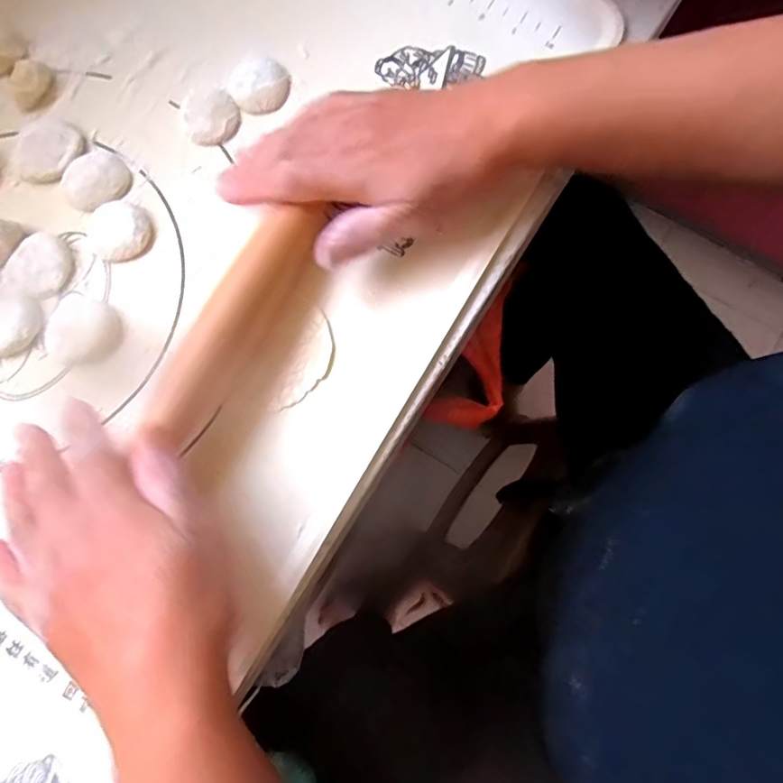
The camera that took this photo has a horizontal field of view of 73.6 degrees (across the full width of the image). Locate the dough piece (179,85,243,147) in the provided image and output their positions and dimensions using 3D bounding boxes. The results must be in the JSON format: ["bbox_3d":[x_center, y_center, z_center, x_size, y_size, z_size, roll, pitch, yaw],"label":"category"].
[{"bbox_3d":[-0.116,-0.176,0.330,0.036,0.009,0.042,-29,79,-5],"label":"dough piece"}]

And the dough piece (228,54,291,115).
[{"bbox_3d":[-0.085,-0.197,0.334,0.041,0.008,0.037,42,82,9],"label":"dough piece"}]

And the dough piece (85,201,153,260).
[{"bbox_3d":[-0.166,-0.098,0.315,0.041,0.007,0.036,8,78,3],"label":"dough piece"}]

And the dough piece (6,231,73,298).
[{"bbox_3d":[-0.208,-0.074,0.310,0.032,0.010,0.037,39,81,9],"label":"dough piece"}]

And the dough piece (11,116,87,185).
[{"bbox_3d":[-0.218,-0.153,0.329,0.043,0.006,0.045,0,78,1],"label":"dough piece"}]

